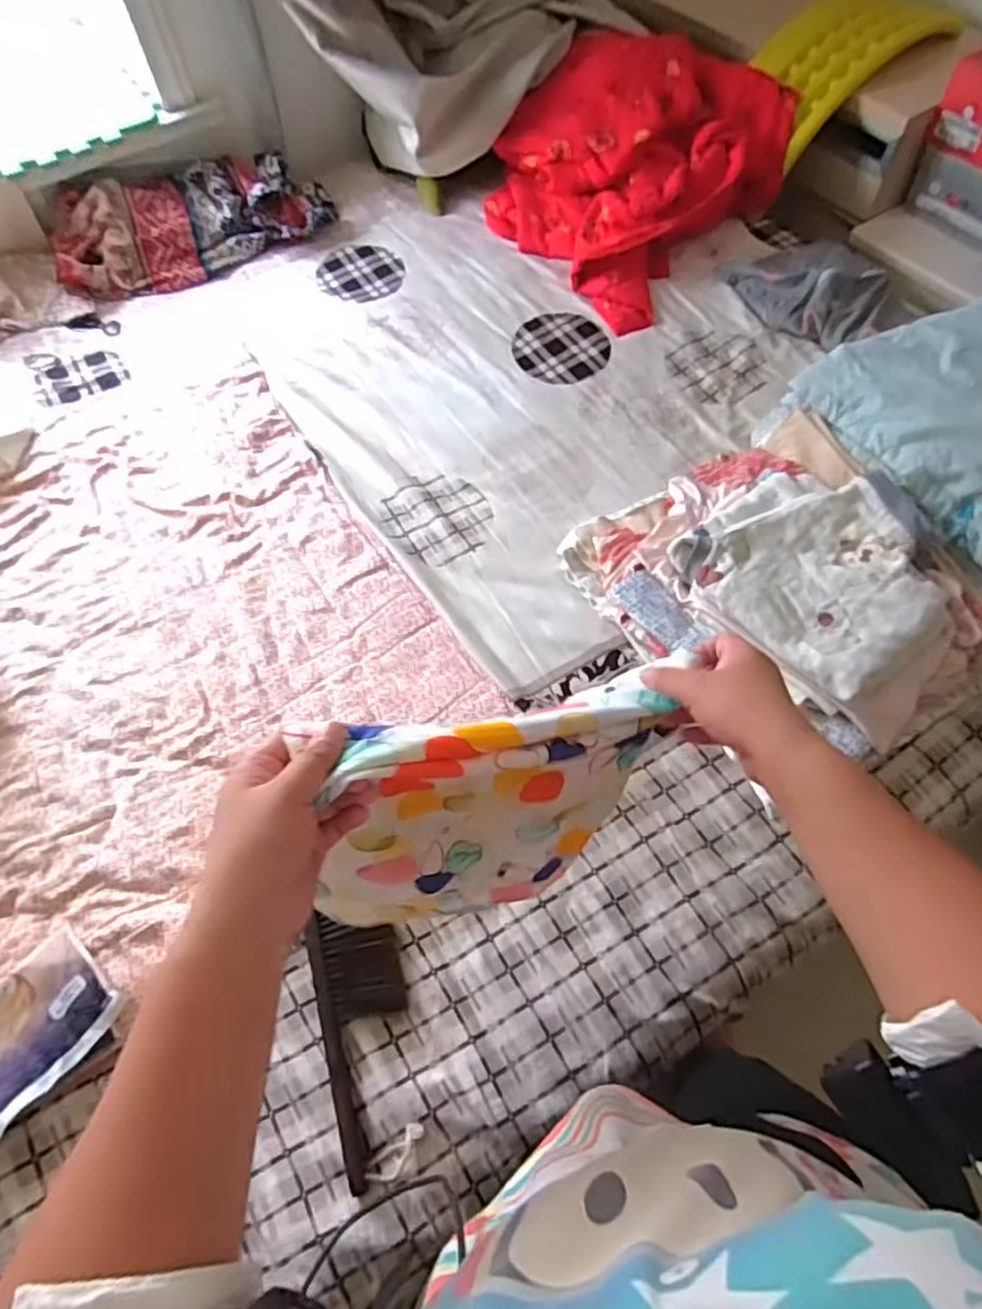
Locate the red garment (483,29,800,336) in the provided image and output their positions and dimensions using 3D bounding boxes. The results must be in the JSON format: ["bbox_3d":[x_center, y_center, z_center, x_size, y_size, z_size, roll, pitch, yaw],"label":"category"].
[{"bbox_3d":[0.271,-0.984,1.394,0.478,0.214,0.584,36,68,19],"label":"red garment"}]

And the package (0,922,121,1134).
[{"bbox_3d":[-0.500,0.409,0.729,0.131,0.044,0.199,37,68,19],"label":"package"}]

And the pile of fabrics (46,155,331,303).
[{"bbox_3d":[-0.621,-0.915,1.449,0.557,0.111,0.216,-25,63,-12],"label":"pile of fabrics"}]

